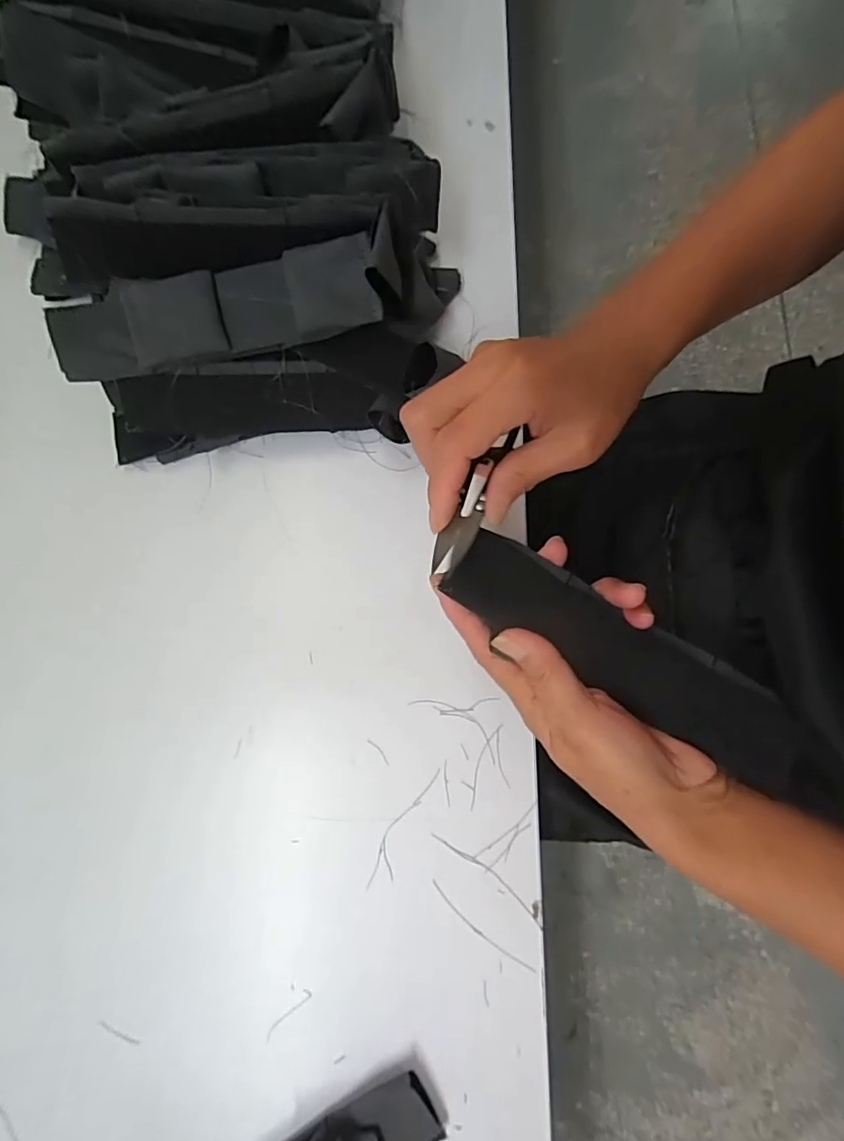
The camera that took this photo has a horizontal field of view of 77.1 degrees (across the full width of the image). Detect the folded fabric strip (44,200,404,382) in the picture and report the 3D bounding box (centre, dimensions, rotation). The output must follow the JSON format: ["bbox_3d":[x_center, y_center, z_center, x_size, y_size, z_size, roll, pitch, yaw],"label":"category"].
[{"bbox_3d":[-0.117,-0.155,0.315,0.211,0.022,0.053,-12,109,6],"label":"folded fabric strip"}]

